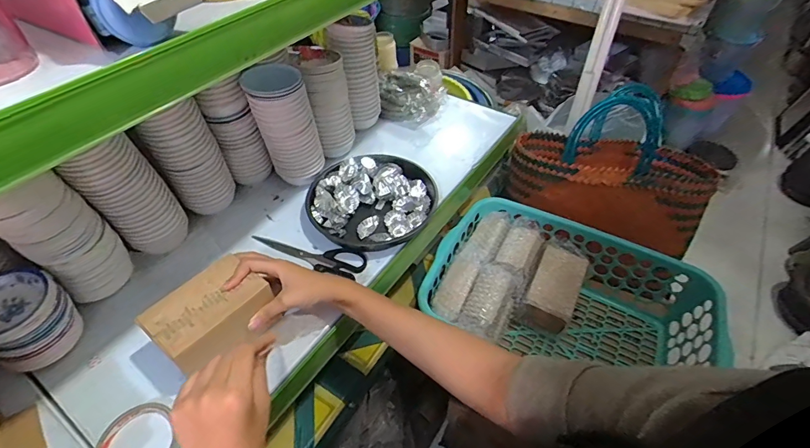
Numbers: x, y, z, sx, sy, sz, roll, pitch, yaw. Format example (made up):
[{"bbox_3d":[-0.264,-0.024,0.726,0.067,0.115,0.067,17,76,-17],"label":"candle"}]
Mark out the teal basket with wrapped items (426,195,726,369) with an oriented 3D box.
[{"bbox_3d":[0.276,0.149,0.741,0.455,0.141,0.296,21,51,18],"label":"teal basket with wrapped items"}]

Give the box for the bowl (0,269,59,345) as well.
[{"bbox_3d":[-0.466,0.095,0.484,0.081,0.029,0.090,26,53,22],"label":"bowl"}]

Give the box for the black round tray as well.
[{"bbox_3d":[-0.053,-0.041,0.699,0.213,0.034,0.191,-24,52,-20],"label":"black round tray"}]

